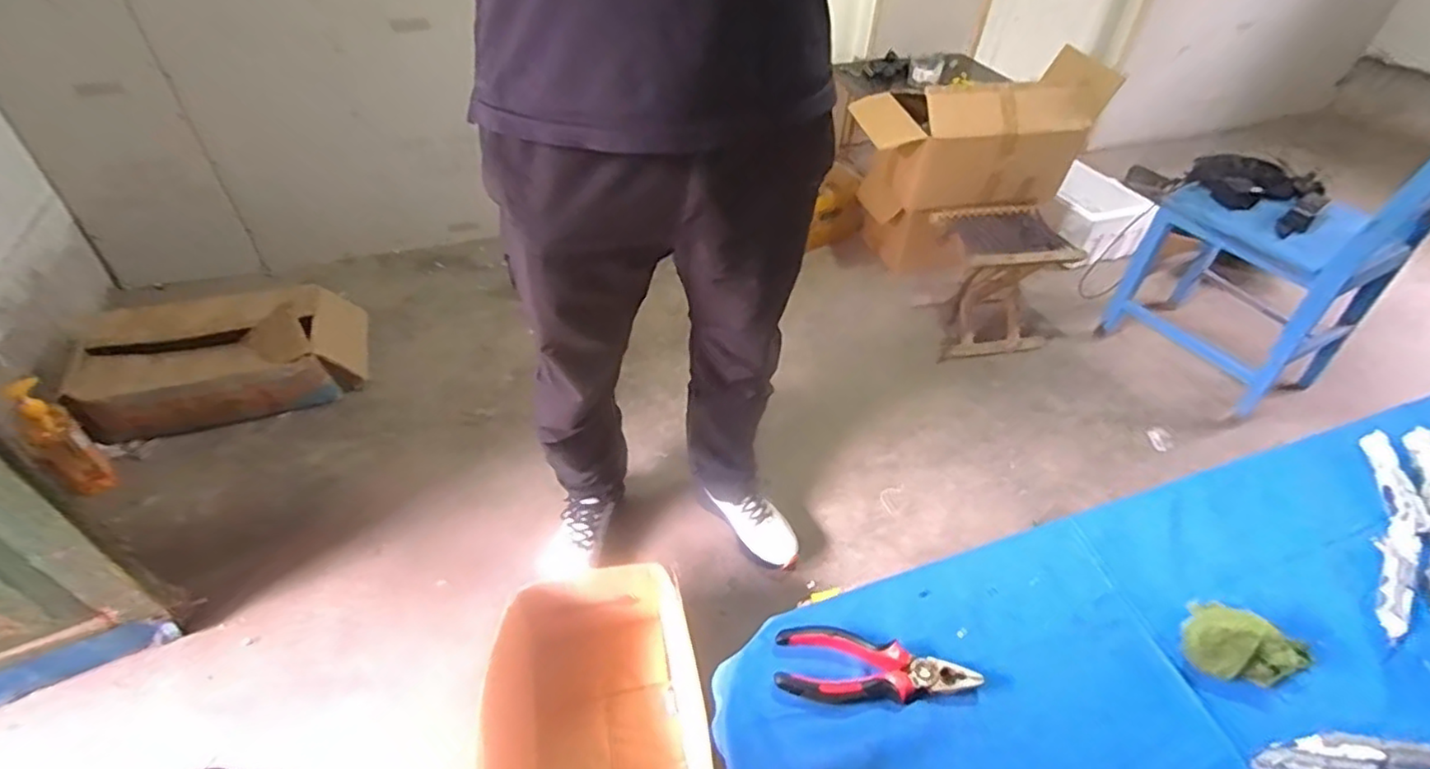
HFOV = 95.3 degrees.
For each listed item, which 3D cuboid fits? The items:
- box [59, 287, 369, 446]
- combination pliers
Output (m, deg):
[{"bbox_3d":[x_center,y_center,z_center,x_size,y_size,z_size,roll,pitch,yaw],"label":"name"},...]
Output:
[{"bbox_3d":[-1.148,-0.064,1.561,0.575,0.191,0.319,-14,46,-18],"label":"box"},{"bbox_3d":[0.127,0.229,0.516,0.153,0.017,0.056,9,44,7],"label":"combination pliers"}]

